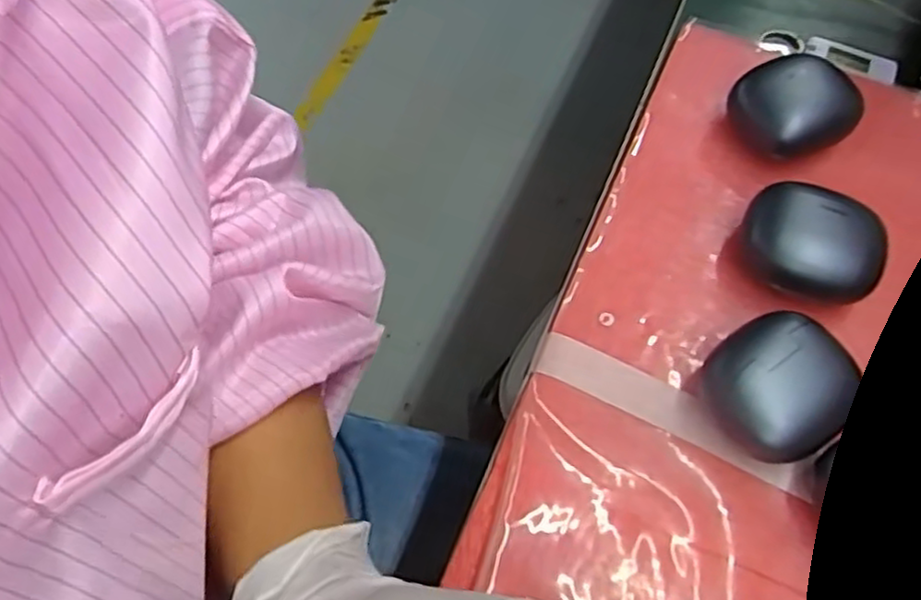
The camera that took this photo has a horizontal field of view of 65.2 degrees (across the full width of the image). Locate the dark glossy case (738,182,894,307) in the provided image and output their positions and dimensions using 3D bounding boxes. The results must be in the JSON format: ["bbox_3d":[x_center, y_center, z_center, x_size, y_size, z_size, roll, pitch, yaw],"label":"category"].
[{"bbox_3d":[0.148,-0.022,0.305,0.056,0.026,0.042,32,65,15],"label":"dark glossy case"}]

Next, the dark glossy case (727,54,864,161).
[{"bbox_3d":[0.157,-0.089,0.343,0.045,0.032,0.046,-27,65,-15],"label":"dark glossy case"}]

